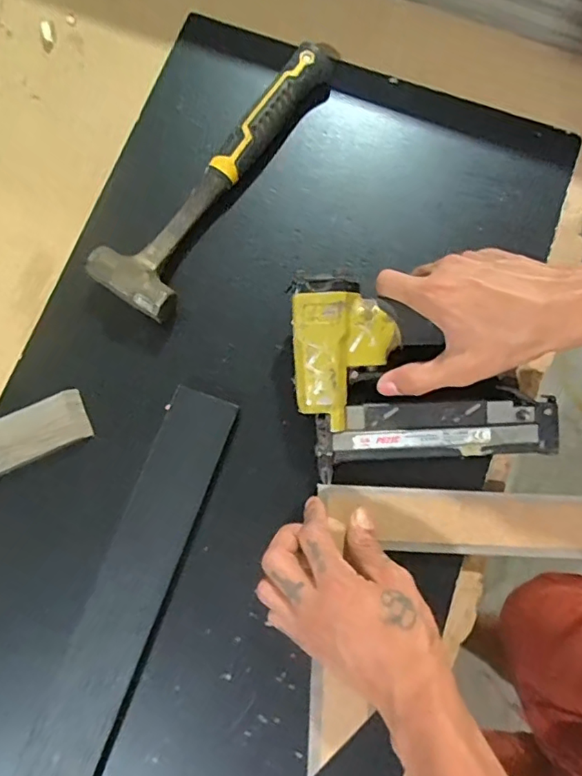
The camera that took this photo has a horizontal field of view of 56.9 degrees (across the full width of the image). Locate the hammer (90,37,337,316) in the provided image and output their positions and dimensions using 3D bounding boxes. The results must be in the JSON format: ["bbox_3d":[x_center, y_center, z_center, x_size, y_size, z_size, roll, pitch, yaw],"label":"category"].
[{"bbox_3d":[-0.051,-0.186,0.456,0.071,0.033,0.290,35,79,6],"label":"hammer"}]

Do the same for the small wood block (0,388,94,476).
[{"bbox_3d":[-0.199,0.034,0.416,0.081,0.010,0.041,-26,79,-7],"label":"small wood block"}]

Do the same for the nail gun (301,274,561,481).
[{"bbox_3d":[0.095,-0.011,0.410,0.183,0.053,0.135,-3,96,-1],"label":"nail gun"}]

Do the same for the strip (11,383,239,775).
[{"bbox_3d":[-0.175,0.297,0.346,0.051,0.012,0.645,19,76,6],"label":"strip"}]

